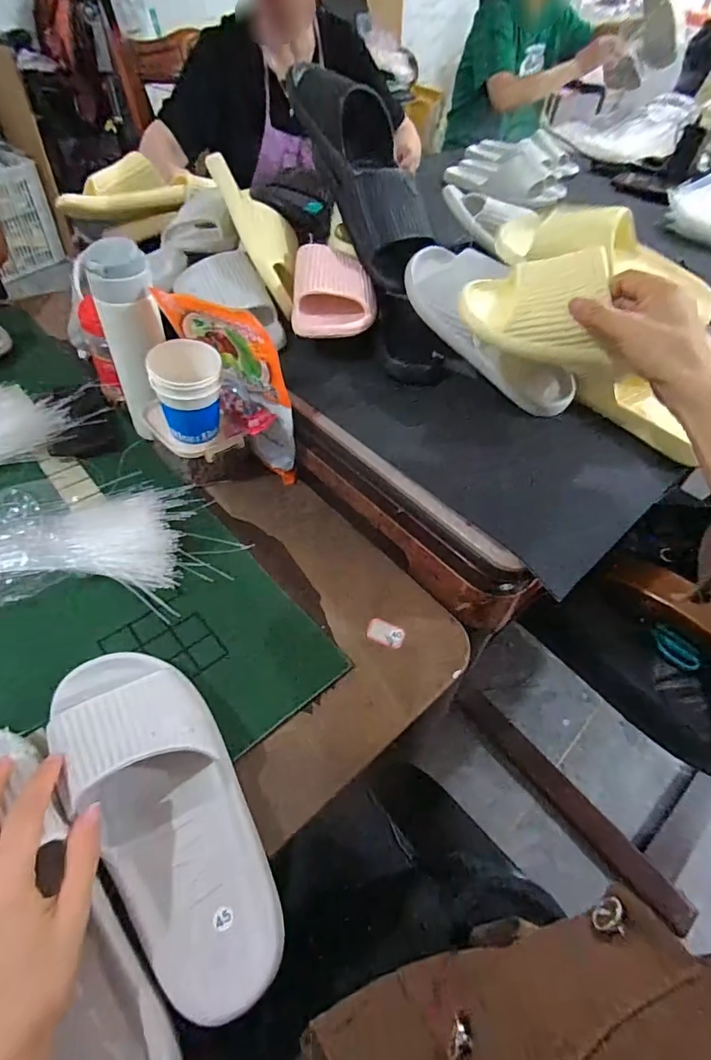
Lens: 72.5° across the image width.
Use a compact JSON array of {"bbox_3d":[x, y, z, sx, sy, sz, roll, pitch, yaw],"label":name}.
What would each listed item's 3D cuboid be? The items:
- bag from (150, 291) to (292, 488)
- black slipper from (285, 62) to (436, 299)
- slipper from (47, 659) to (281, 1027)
[{"bbox_3d":[-0.137,-0.162,0.554,0.151,0.205,0.036,27,53,17],"label":"bag"},{"bbox_3d":[0.013,-0.446,0.611,0.081,0.107,0.294,-27,92,-25],"label":"black slipper"},{"bbox_3d":[-0.137,0.193,0.352,0.096,0.063,0.257,-27,67,-25],"label":"slipper"}]

